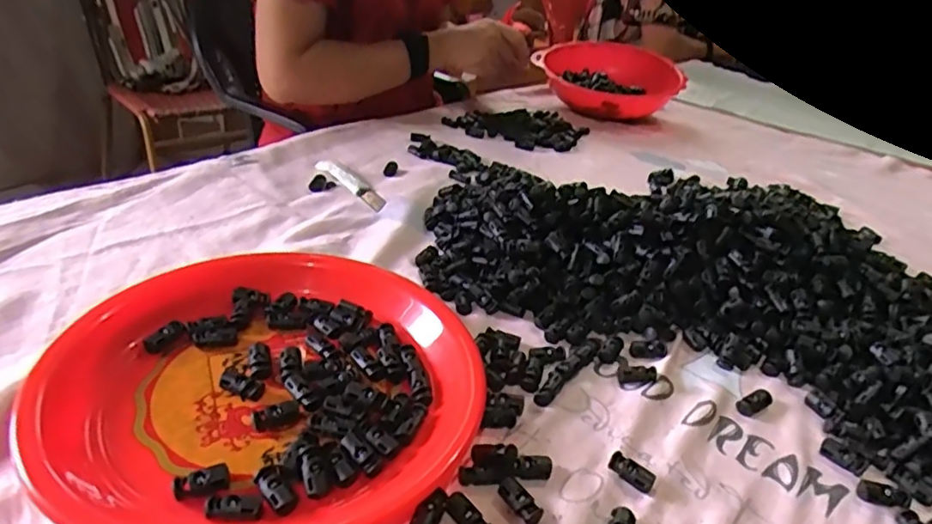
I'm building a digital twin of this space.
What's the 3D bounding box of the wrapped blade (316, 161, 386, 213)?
[{"bbox_3d":[-0.124,-0.086,0.653,0.033,0.016,0.114,-19,40,-34],"label":"wrapped blade"}]

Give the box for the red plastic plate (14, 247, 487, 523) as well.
[{"bbox_3d":[-0.121,0.064,0.372,0.246,0.038,0.238,4,32,-3],"label":"red plastic plate"}]

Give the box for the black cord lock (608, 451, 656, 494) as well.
[{"bbox_3d":[0.099,0.125,0.355,0.011,0.011,0.027,-24,43,-39],"label":"black cord lock"}]

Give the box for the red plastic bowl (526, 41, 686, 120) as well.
[{"bbox_3d":[0.252,-0.317,1.048,0.230,0.085,0.230,17,34,16],"label":"red plastic bowl"}]

